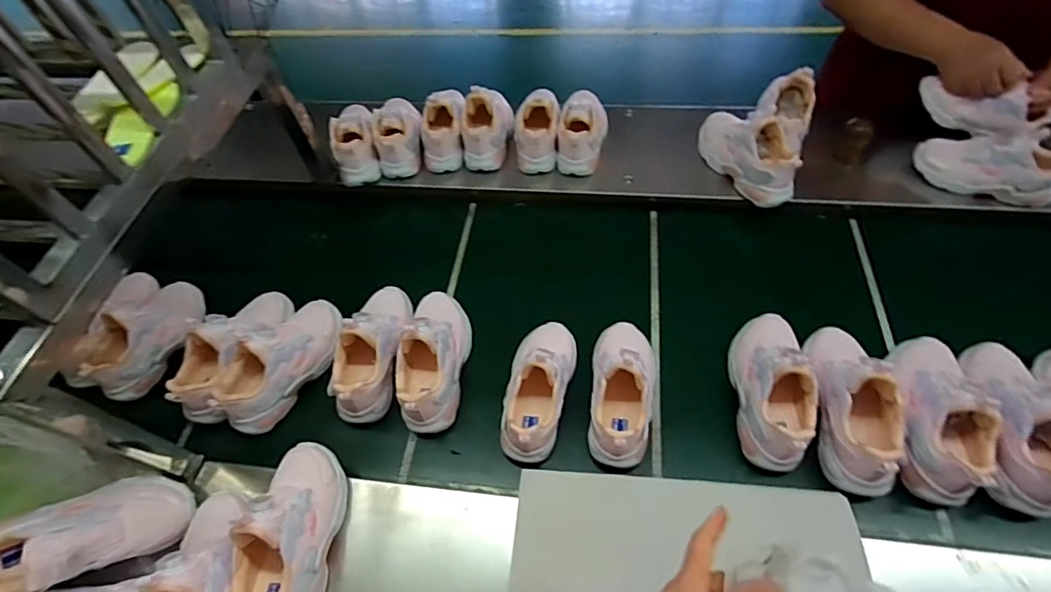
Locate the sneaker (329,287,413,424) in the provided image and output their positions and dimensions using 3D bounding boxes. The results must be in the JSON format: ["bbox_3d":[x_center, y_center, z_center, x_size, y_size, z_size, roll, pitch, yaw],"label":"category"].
[{"bbox_3d":[-0.210,0.059,0.681,0.072,0.093,0.199,5,57,8],"label":"sneaker"}]

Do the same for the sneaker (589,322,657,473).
[{"bbox_3d":[0.128,0.109,0.636,0.080,0.116,0.191,6,57,8],"label":"sneaker"}]

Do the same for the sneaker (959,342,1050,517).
[{"bbox_3d":[0.575,0.134,0.577,0.080,0.086,0.204,6,57,8],"label":"sneaker"}]

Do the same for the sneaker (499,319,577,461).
[{"bbox_3d":[0.014,0.103,0.653,0.087,0.099,0.198,11,58,11],"label":"sneaker"}]

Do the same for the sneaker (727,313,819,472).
[{"bbox_3d":[0.309,0.101,0.623,0.085,0.102,0.203,8,58,10],"label":"sneaker"}]

